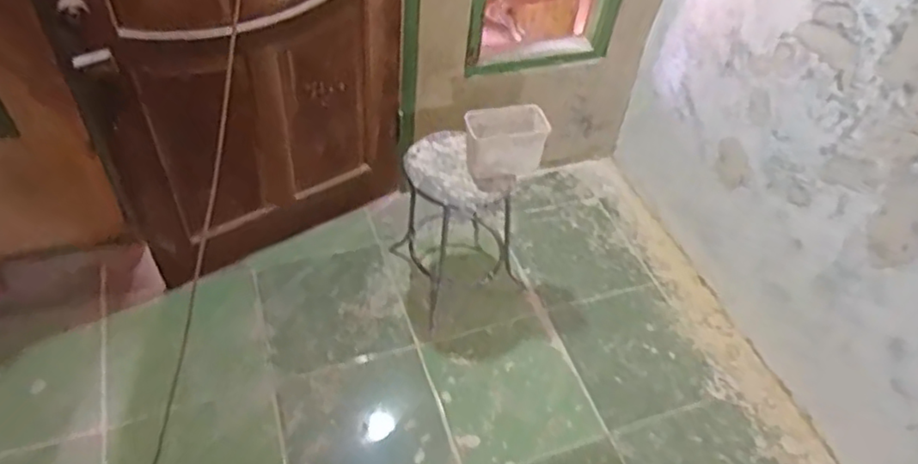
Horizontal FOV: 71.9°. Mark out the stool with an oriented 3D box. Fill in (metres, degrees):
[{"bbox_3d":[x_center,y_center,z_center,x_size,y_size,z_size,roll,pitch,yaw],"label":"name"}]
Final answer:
[{"bbox_3d":[0.011,-0.036,1.784,0.333,0.516,0.313,-16,53,-19],"label":"stool"}]

